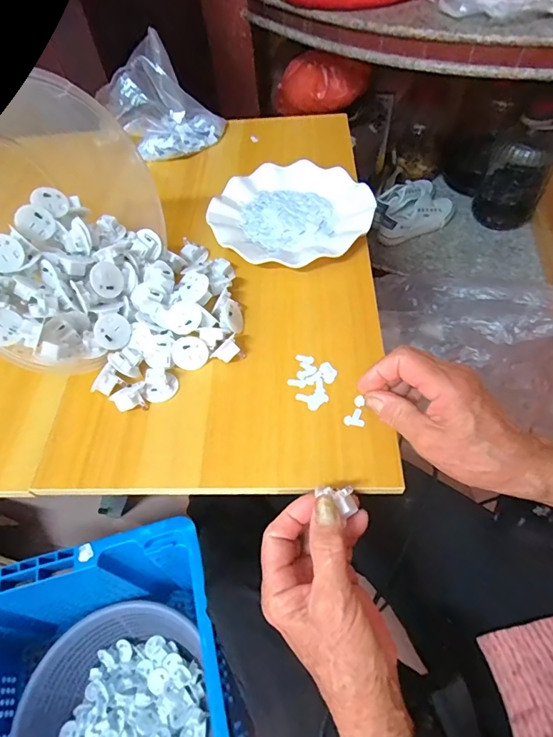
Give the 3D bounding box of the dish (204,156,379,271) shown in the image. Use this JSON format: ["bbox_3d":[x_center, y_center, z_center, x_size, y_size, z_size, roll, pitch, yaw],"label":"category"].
[{"bbox_3d":[0.018,-0.180,0.512,0.180,0.023,0.172,-2,55,3],"label":"dish"}]

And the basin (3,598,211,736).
[{"bbox_3d":[-0.234,0.529,0.641,0.278,0.116,0.293,-2,55,3],"label":"basin"}]

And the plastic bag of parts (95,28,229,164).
[{"bbox_3d":[-0.160,-0.372,0.614,0.113,0.104,0.137,32,63,24],"label":"plastic bag of parts"}]

